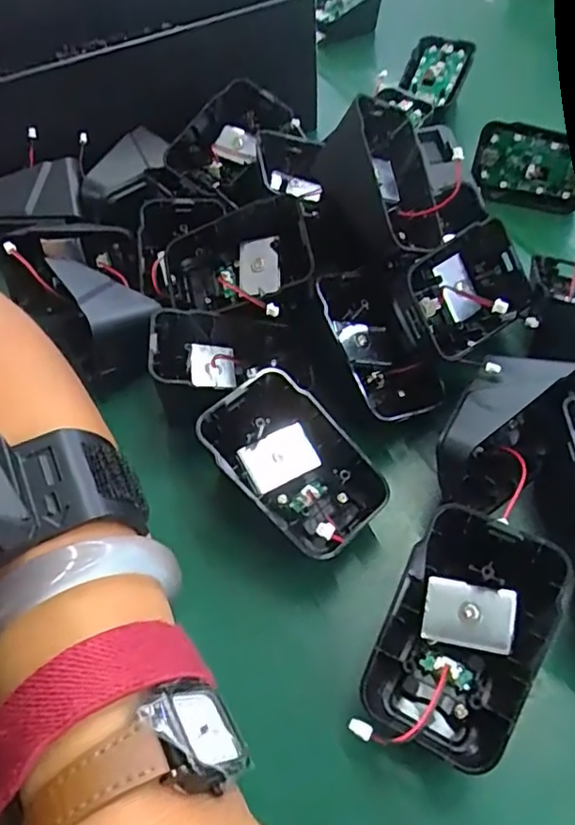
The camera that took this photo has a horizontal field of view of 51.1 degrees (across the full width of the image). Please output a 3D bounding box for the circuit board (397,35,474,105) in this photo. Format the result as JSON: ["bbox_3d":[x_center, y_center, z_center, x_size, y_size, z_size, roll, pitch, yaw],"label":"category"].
[{"bbox_3d":[0.109,-0.252,0.441,0.040,0.010,0.062,24,75,9],"label":"circuit board"}]

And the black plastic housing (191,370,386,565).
[{"bbox_3d":[0.003,0.019,0.234,0.072,0.020,0.045,44,76,-1],"label":"black plastic housing"}]

